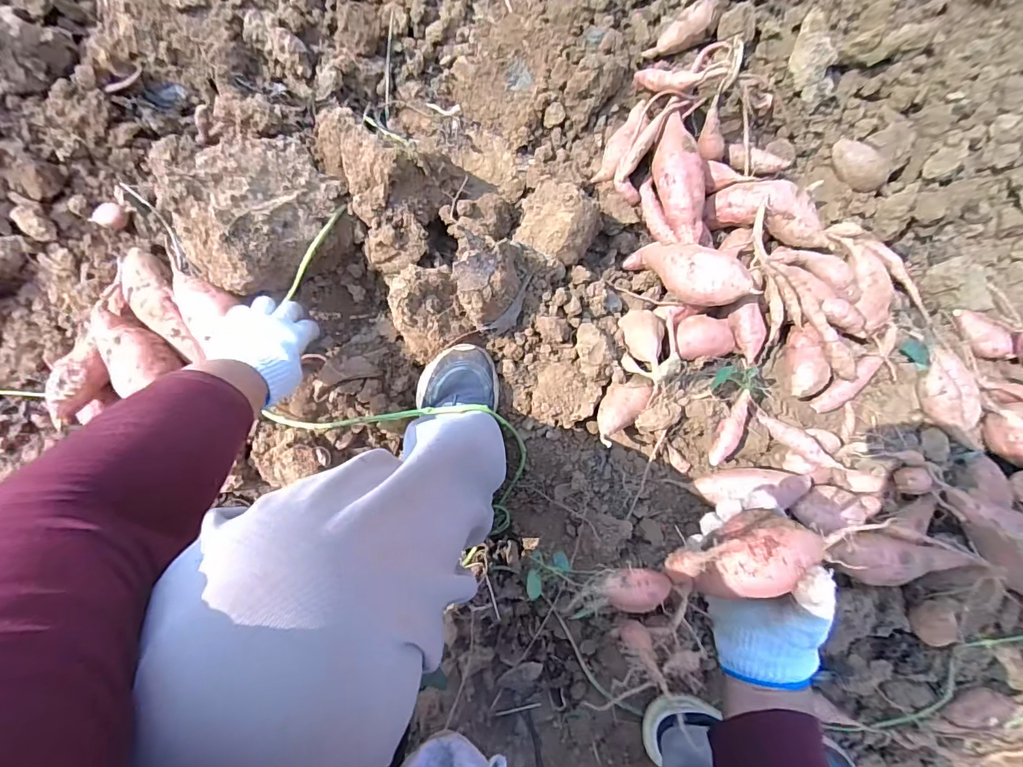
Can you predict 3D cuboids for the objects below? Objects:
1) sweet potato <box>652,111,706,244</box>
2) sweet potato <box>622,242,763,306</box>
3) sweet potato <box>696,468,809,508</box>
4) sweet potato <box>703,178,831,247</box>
[{"bbox_3d":[0.245,-0.298,0.671,0.065,0.055,0.188,-11,85,-6],"label":"sweet potato"},{"bbox_3d":[0.239,-0.155,0.637,0.183,0.069,0.067,30,78,35],"label":"sweet potato"},{"bbox_3d":[0.313,0.137,0.600,0.143,0.049,0.050,-5,84,19],"label":"sweet potato"},{"bbox_3d":[0.381,-0.255,0.682,0.175,0.055,0.075,25,80,24],"label":"sweet potato"}]

